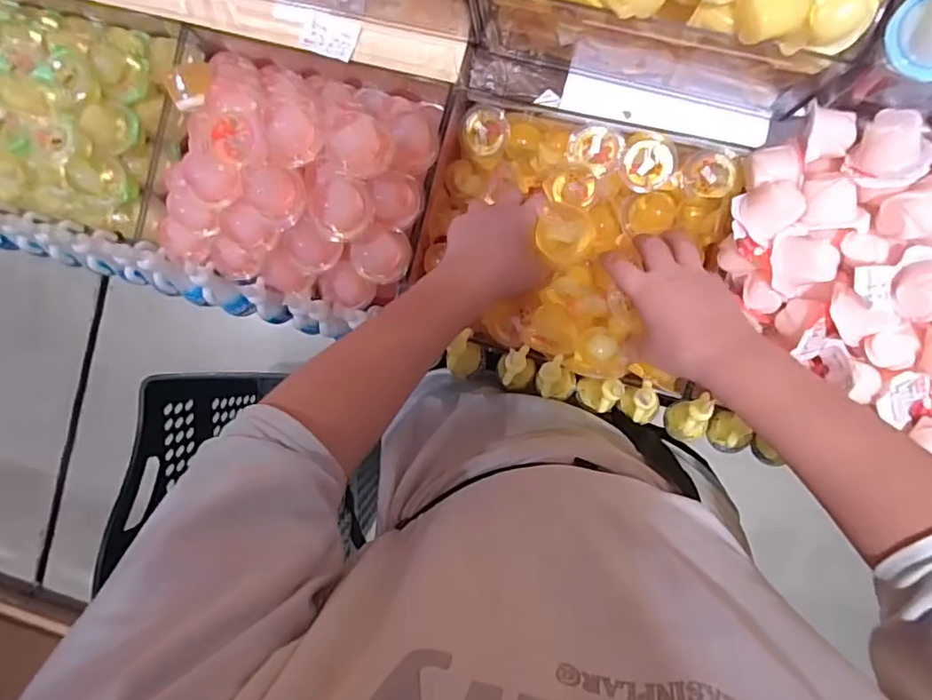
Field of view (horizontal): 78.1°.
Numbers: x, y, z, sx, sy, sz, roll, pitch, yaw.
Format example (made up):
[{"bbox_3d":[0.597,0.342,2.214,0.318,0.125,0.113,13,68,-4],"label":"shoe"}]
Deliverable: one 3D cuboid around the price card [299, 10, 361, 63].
[{"bbox_3d":[-0.143,-0.328,0.598,0.057,0.007,0.042,19,95,6],"label":"price card"}]

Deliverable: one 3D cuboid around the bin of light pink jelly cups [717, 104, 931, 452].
[{"bbox_3d":[0.406,-0.053,0.484,0.357,0.091,0.246,24,96,6],"label":"bin of light pink jelly cups"}]

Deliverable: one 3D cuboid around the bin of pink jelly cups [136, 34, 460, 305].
[{"bbox_3d":[-0.192,-0.197,0.588,0.312,0.174,0.256,15,95,7],"label":"bin of pink jelly cups"}]

